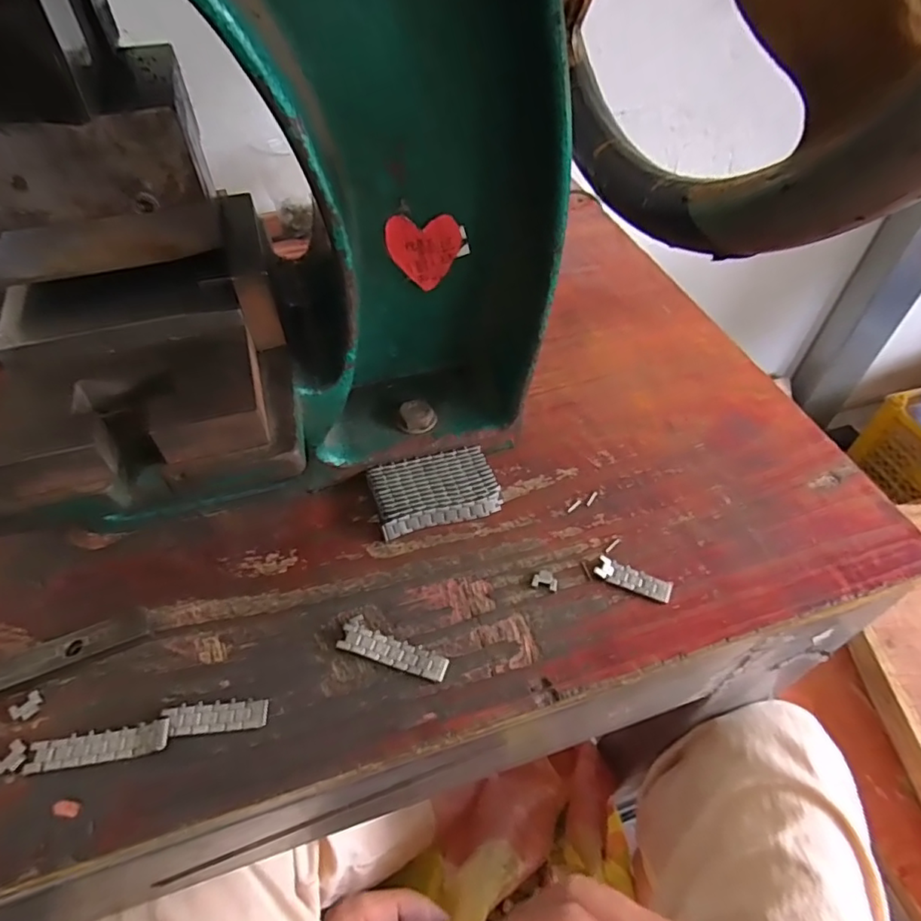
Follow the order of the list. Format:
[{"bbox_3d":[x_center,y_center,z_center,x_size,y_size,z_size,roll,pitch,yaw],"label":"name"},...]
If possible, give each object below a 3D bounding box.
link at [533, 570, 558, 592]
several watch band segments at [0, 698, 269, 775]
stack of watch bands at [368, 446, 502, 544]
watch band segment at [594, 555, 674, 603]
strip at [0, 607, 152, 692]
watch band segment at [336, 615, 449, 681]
[{"bbox_3d":[0.044,0.061,0.294,0.012,0.004,0.011,15,52,12],"label":"link"},{"bbox_3d":[-0.140,0.118,0.246,0.108,0.005,0.017,-10,51,-8],"label":"several watch band segments"},{"bbox_3d":[-0.015,0.017,0.325,0.068,0.013,0.042,-13,51,-10],"label":"stack of watch bands"},{"bbox_3d":[0.089,0.061,0.293,0.038,0.004,0.013,19,53,15],"label":"watch band segment"},{"bbox_3d":[-0.199,0.093,0.266,0.100,0.007,0.018,-19,52,-16],"label":"strip"},{"bbox_3d":[-0.031,0.089,0.271,0.051,0.005,0.016,16,52,13],"label":"watch band segment"}]

